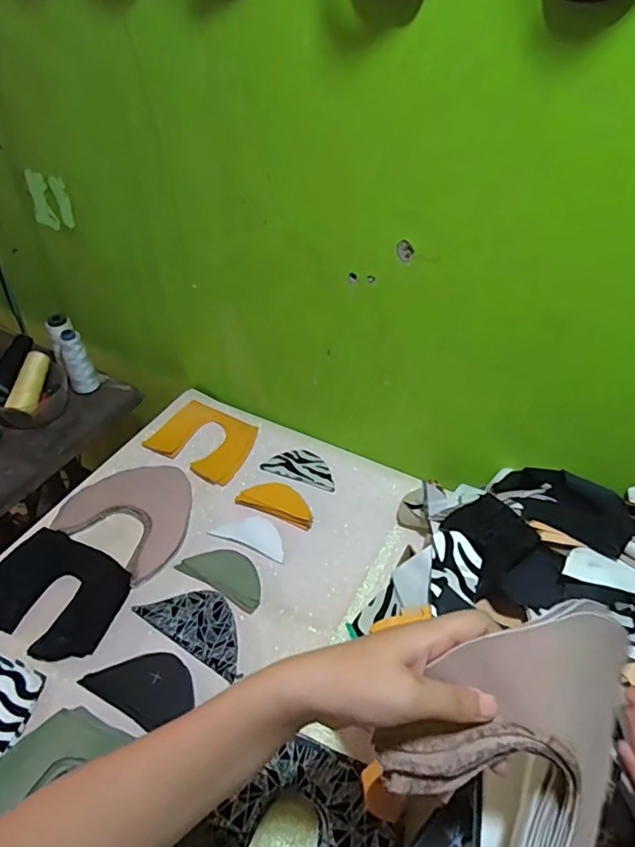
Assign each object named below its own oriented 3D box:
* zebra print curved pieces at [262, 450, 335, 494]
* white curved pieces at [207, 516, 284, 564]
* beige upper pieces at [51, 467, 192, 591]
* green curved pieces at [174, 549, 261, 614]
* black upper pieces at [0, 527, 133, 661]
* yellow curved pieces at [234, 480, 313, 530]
[{"bbox_3d":[-0.021,0.063,0.802,0.113,0.004,0.060,17,45,16],"label":"zebra print curved pieces"},{"bbox_3d":[-0.084,0.148,0.712,0.101,0.004,0.050,20,46,18],"label":"white curved pieces"},{"bbox_3d":[-0.246,0.119,0.732,0.168,0.016,0.162,22,47,21],"label":"beige upper pieces"},{"bbox_3d":[-0.113,0.189,0.673,0.119,0.004,0.058,20,48,27],"label":"green curved pieces"},{"bbox_3d":[-0.316,0.202,0.642,0.159,0.022,0.126,18,46,17],"label":"black upper pieces"},{"bbox_3d":[-0.052,0.107,0.746,0.107,0.010,0.055,16,45,15],"label":"yellow curved pieces"}]

